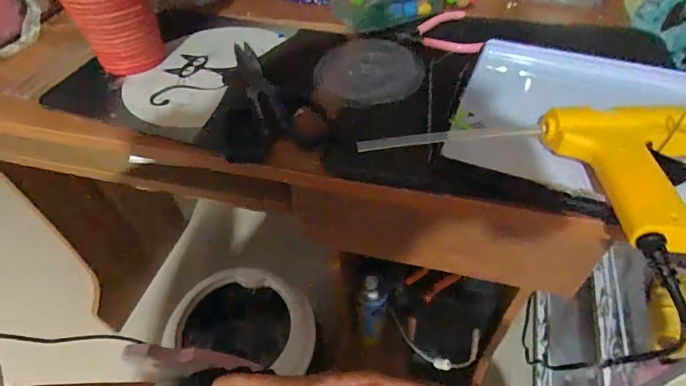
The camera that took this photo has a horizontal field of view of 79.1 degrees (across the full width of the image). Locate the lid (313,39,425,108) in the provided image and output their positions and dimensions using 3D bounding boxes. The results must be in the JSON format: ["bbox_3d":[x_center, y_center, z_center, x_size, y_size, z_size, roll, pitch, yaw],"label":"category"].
[{"bbox_3d":[0.024,-0.115,0.394,0.099,0.014,0.099,-2,48,2],"label":"lid"}]

